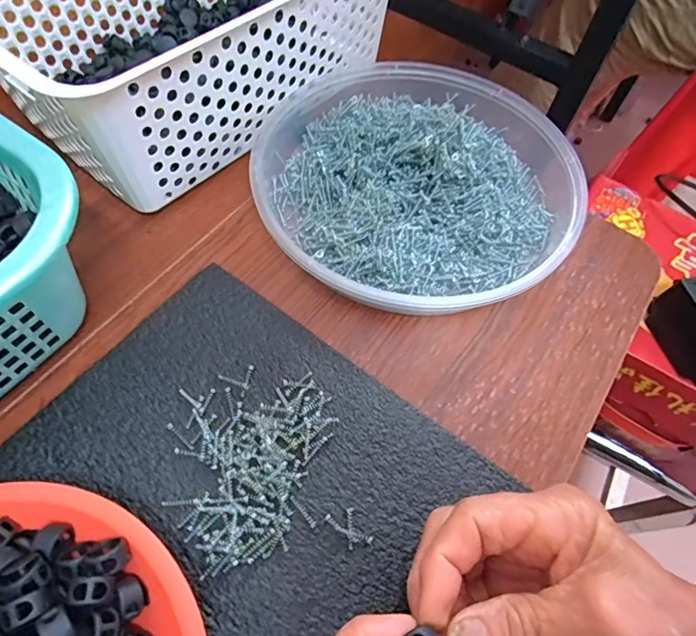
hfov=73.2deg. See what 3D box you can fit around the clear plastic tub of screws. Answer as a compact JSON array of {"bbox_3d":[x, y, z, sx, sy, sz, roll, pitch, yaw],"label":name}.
[{"bbox_3d":[0.047,-0.108,0.353,0.228,0.046,0.230,2,62,-3],"label":"clear plastic tub of screws"}]

